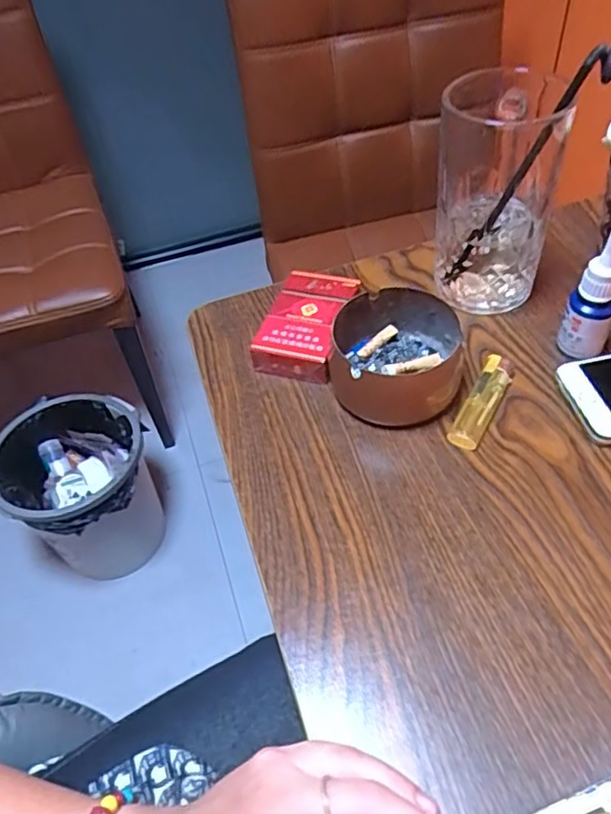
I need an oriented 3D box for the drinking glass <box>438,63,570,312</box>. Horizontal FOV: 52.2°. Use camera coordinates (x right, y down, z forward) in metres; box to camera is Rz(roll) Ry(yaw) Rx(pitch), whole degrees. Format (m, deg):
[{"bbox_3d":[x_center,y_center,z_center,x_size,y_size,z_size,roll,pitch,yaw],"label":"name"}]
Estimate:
[{"bbox_3d":[0.134,-0.157,0.447,0.077,0.149,0.093,5,51,11],"label":"drinking glass"}]

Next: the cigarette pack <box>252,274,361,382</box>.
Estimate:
[{"bbox_3d":[0.001,-0.060,0.461,0.057,0.026,0.087,10,52,15],"label":"cigarette pack"}]

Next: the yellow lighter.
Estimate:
[{"bbox_3d":[0.117,-0.004,0.410,0.020,0.009,0.080,22,56,23],"label":"yellow lighter"}]

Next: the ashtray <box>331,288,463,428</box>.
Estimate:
[{"bbox_3d":[0.061,-0.033,0.417,0.085,0.046,0.089,-3,50,4],"label":"ashtray"}]

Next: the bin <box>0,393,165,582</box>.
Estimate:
[{"bbox_3d":[-0.390,0.166,1.144,0.252,0.282,0.258,-19,50,-10],"label":"bin"}]

